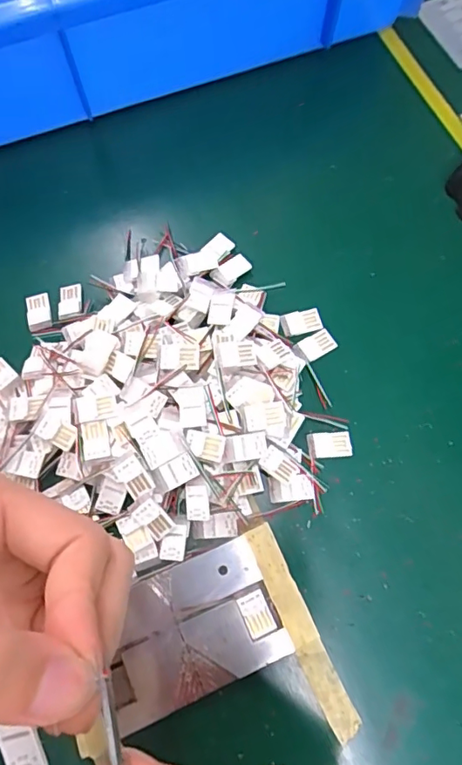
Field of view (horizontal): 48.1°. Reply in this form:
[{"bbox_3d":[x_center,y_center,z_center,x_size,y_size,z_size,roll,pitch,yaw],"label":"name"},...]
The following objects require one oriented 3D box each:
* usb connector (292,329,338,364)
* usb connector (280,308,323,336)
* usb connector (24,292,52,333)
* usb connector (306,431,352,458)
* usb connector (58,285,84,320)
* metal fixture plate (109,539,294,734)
[{"bbox_3d":[0.042,-0.018,0.256,0.020,0.004,0.012,-30,73,-9],"label":"usb connector"},{"bbox_3d":[0.036,-0.031,0.260,0.020,0.004,0.012,-17,72,-5],"label":"usb connector"},{"bbox_3d":[-0.099,-0.036,0.264,0.012,0.004,0.021,-14,71,-4],"label":"usb connector"},{"bbox_3d":[0.046,0.029,0.240,0.020,0.004,0.012,-5,71,0],"label":"usb connector"},{"bbox_3d":[-0.082,-0.042,0.265,0.013,0.004,0.018,-6,71,-1],"label":"usb connector"},{"bbox_3d":[-0.017,0.102,0.214,0.071,0.011,0.049,-23,72,-7],"label":"metal fixture plate"}]

